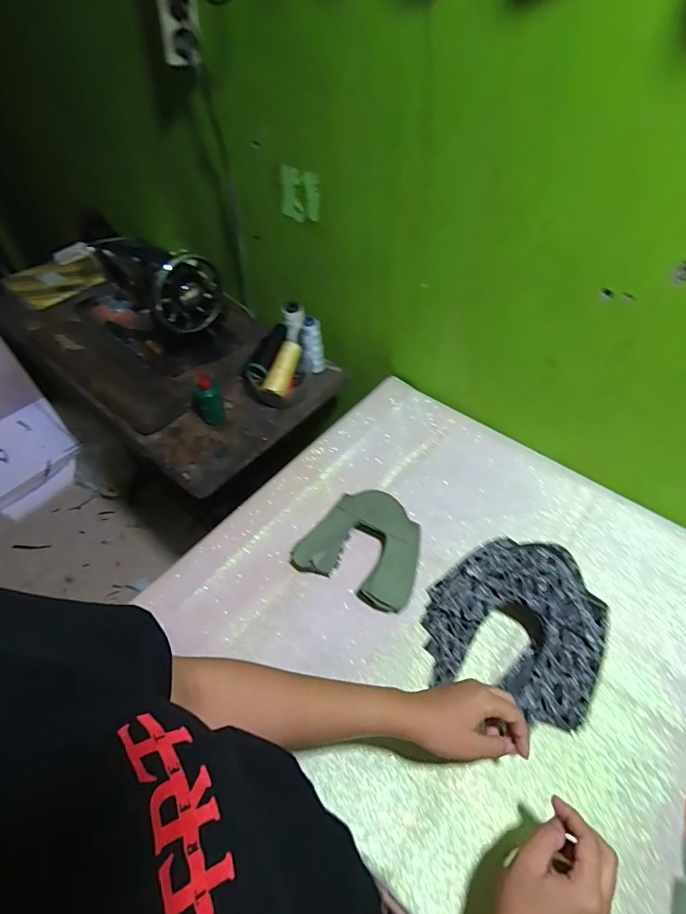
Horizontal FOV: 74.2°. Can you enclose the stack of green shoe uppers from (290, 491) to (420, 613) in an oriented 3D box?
[{"bbox_3d":[0.030,0.121,0.647,0.171,0.048,0.142,21,55,19],"label":"stack of green shoe uppers"}]

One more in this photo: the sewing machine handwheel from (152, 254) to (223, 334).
[{"bbox_3d":[-0.278,-0.294,0.811,0.041,0.134,0.132,36,60,26],"label":"sewing machine handwheel"}]

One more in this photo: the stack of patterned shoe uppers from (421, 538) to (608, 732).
[{"bbox_3d":[0.207,0.188,0.549,0.189,0.096,0.194,12,52,13],"label":"stack of patterned shoe uppers"}]

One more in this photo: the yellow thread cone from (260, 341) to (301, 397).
[{"bbox_3d":[-0.110,-0.165,0.854,0.038,0.042,0.113,18,71,17],"label":"yellow thread cone"}]

